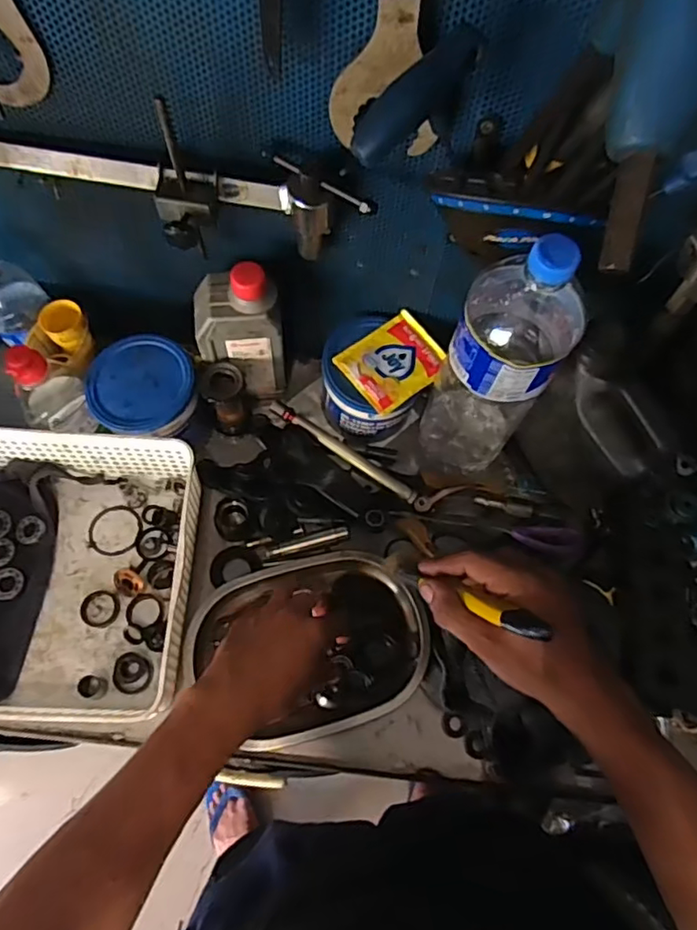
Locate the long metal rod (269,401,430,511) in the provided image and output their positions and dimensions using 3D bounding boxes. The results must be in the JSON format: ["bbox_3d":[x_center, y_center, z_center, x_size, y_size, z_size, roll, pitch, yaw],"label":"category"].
[{"bbox_3d":[0.001,-0.009,0.619,0.193,0.023,0.018,31,70,10],"label":"long metal rod"}]

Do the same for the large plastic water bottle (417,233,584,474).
[{"bbox_3d":[0.129,-0.082,0.513,0.091,0.293,0.092,25,69,8],"label":"large plastic water bottle"}]

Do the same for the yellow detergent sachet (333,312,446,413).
[{"bbox_3d":[0.046,-0.102,0.584,0.097,0.010,0.078,-36,73,-15],"label":"yellow detergent sachet"}]

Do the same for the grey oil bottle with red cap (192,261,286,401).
[{"bbox_3d":[-0.105,-0.126,0.583,0.078,0.177,0.048,-3,68,-4],"label":"grey oil bottle with red cap"}]

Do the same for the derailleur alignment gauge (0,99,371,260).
[{"bbox_3d":[-0.197,-0.214,0.444,0.424,0.123,0.064,6,68,0],"label":"derailleur alignment gauge"}]

